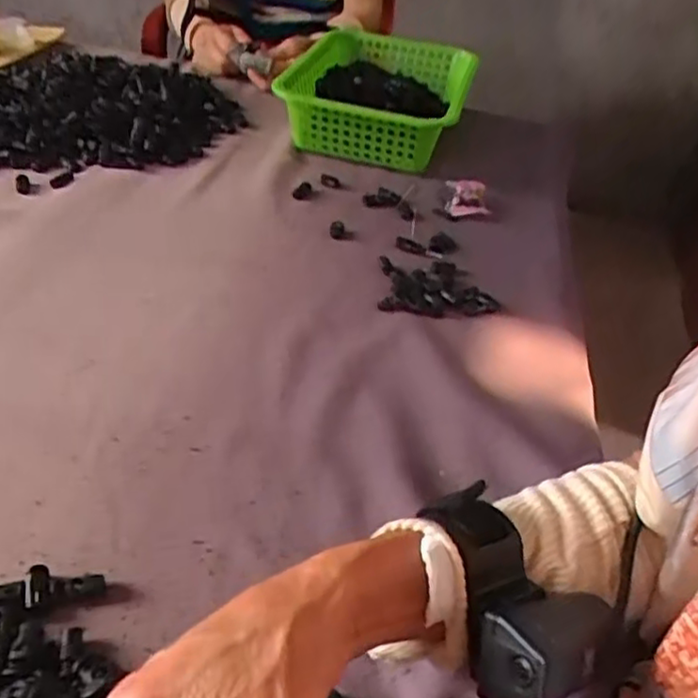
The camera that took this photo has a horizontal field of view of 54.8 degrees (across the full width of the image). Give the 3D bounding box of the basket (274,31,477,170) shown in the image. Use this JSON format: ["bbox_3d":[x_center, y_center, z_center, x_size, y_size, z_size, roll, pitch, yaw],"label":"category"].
[{"bbox_3d":[0.054,-0.362,0.930,0.219,0.084,0.373,14,40,7],"label":"basket"}]

